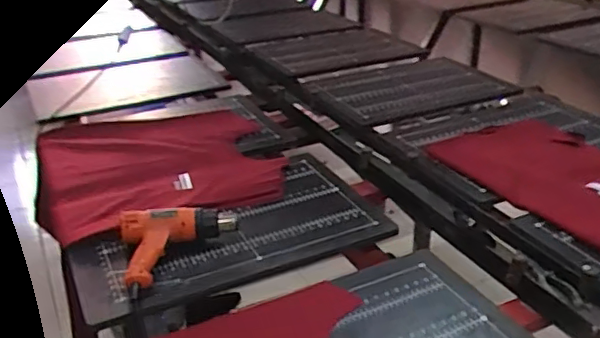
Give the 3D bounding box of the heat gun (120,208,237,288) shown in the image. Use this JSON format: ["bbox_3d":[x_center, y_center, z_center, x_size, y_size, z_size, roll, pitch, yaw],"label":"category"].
[{"bbox_3d":[-0.215,0.131,1.099,0.212,0.070,0.163,-9,30,-15],"label":"heat gun"}]

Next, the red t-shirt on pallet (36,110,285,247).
[{"bbox_3d":[-0.348,-0.012,1.432,0.566,0.050,0.596,-12,30,-19],"label":"red t-shirt on pallet"}]

